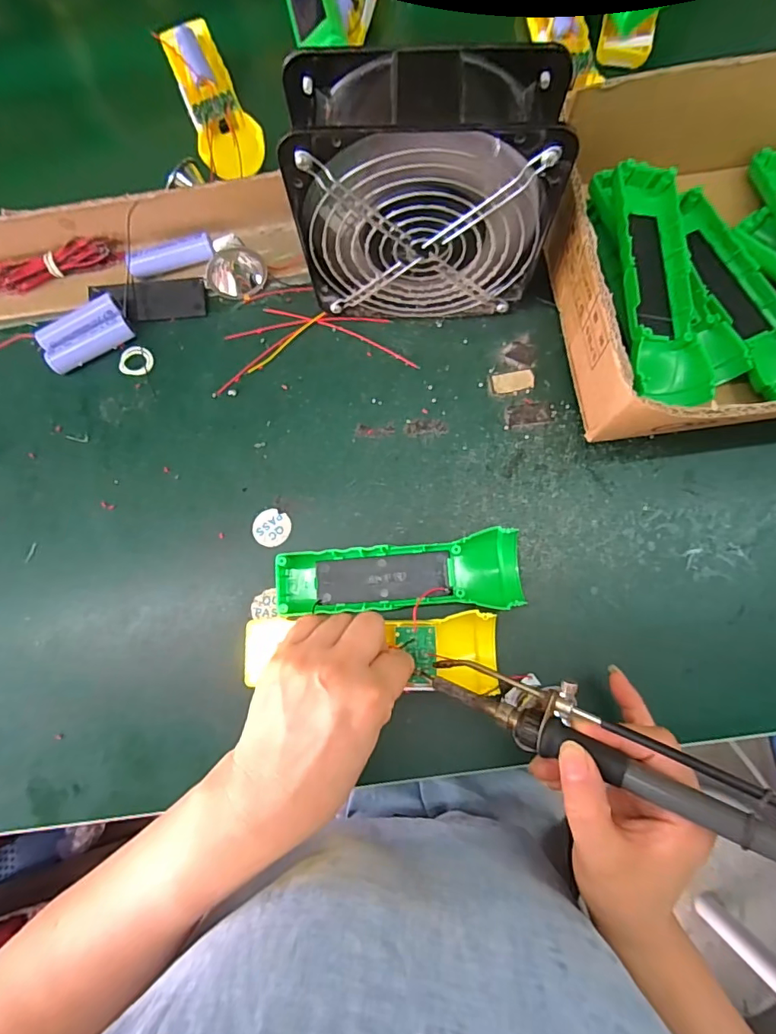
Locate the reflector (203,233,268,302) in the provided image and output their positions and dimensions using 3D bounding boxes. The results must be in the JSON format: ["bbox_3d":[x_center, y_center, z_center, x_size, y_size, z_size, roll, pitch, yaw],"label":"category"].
[{"bbox_3d":[-0.117,-0.188,0.376,0.038,0.031,0.045,38,85,9],"label":"reflector"}]

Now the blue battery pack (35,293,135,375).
[{"bbox_3d":[-0.232,-0.140,0.378,0.065,0.017,0.033,-32,79,-2],"label":"blue battery pack"}]

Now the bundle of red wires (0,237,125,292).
[{"bbox_3d":[-0.263,-0.196,0.387,0.107,0.019,0.021,-13,79,2],"label":"bundle of red wires"}]

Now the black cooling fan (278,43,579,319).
[{"bbox_3d":[0.023,-0.192,0.310,0.145,0.148,0.063,0,80,4],"label":"black cooling fan"}]

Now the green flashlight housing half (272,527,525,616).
[{"bbox_3d":[0.008,0.040,0.334,0.161,0.023,0.046,-5,81,4],"label":"green flashlight housing half"}]

